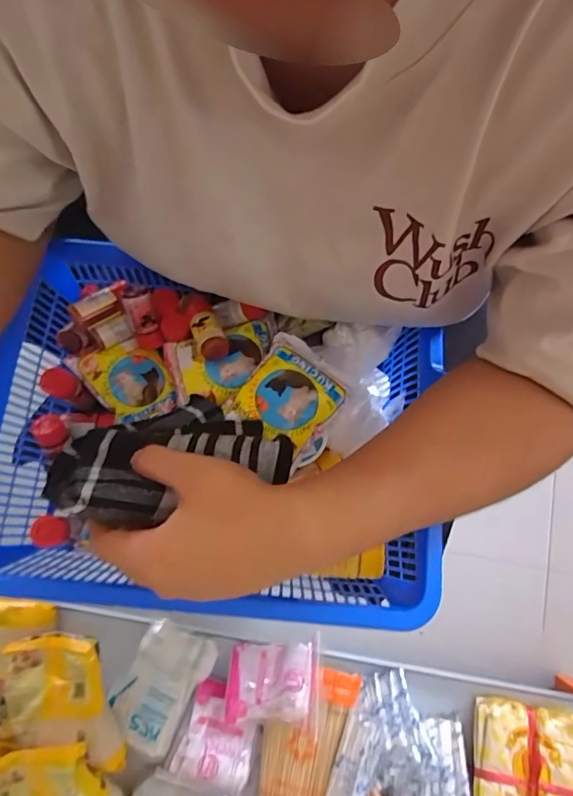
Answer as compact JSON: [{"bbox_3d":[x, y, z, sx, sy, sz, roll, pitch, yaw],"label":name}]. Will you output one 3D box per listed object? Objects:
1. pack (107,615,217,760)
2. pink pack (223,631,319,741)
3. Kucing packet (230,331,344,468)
[{"bbox_3d":[-0.182,0.412,0.680,0.104,0.041,0.161,28,81,6],"label":"pack"},{"bbox_3d":[-0.020,0.397,0.671,0.126,0.027,0.108,-4,55,14],"label":"pink pack"},{"bbox_3d":[0.003,-0.004,0.364,0.069,0.025,0.077,36,82,7],"label":"Kucing packet"}]

